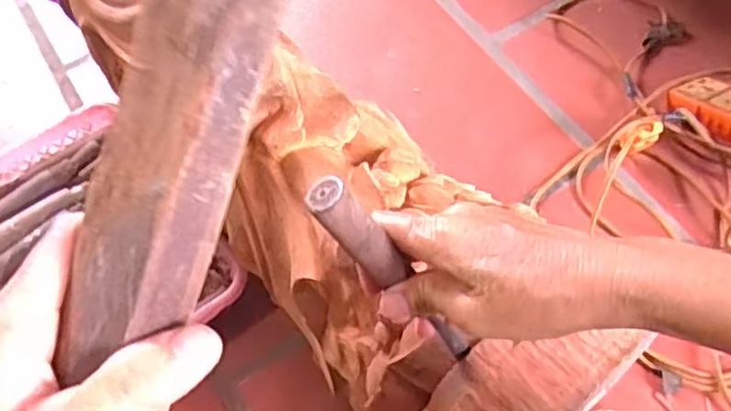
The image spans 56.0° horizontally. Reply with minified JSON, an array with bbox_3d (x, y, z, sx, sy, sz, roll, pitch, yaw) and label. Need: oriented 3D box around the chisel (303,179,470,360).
[{"bbox_3d":[0.020,0.043,0.368,0.019,0.167,0.021,-3,54,33],"label":"chisel"}]

